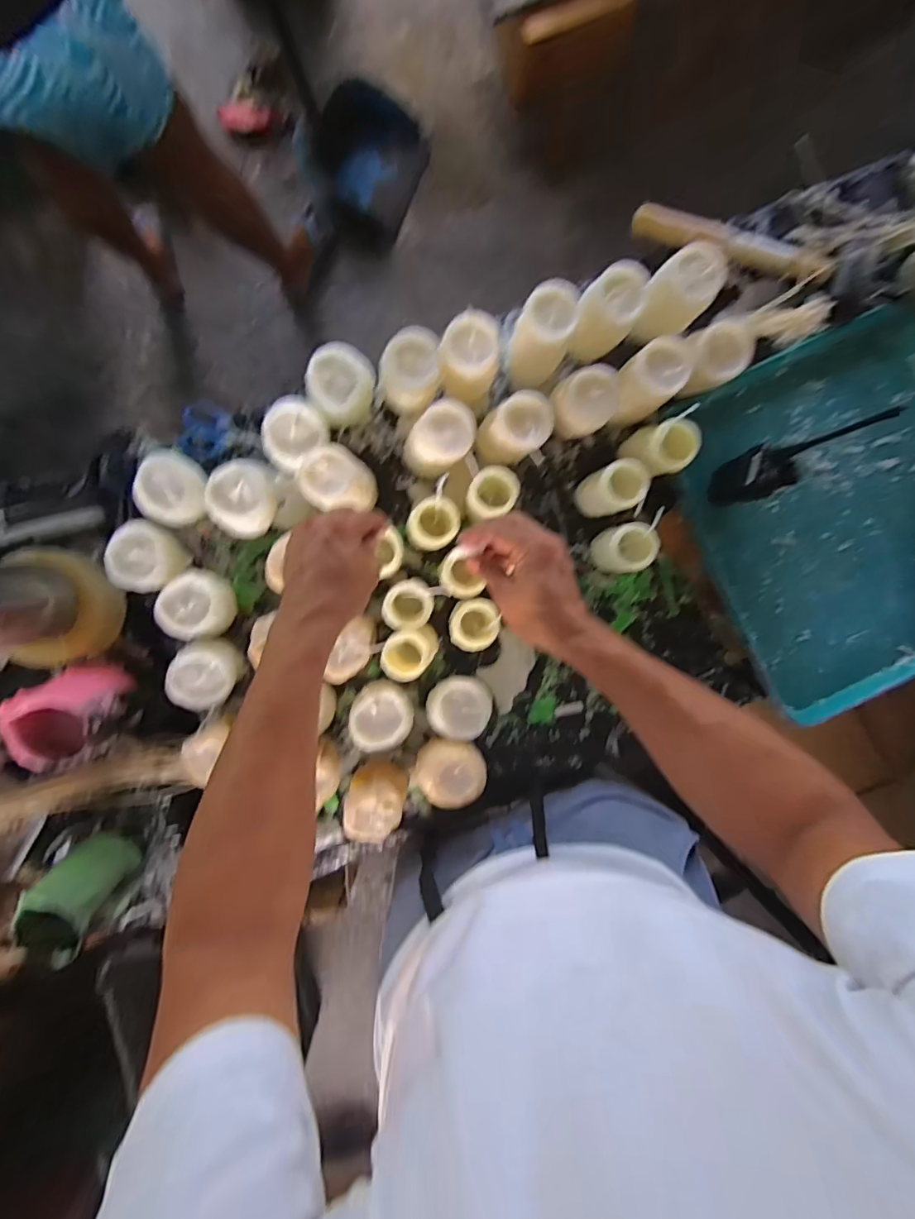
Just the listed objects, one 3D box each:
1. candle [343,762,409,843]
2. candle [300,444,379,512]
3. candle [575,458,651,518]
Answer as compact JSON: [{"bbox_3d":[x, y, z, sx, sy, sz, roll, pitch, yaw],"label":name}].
[{"bbox_3d":[-0.100,0.235,0.623,0.069,0.075,0.069,0,95,-2],"label":"candle"},{"bbox_3d":[-0.131,-0.143,0.558,0.070,0.077,0.067,0,95,-2],"label":"candle"},{"bbox_3d":[0.179,-0.141,0.599,0.056,0.107,0.053,0,95,-2],"label":"candle"}]

